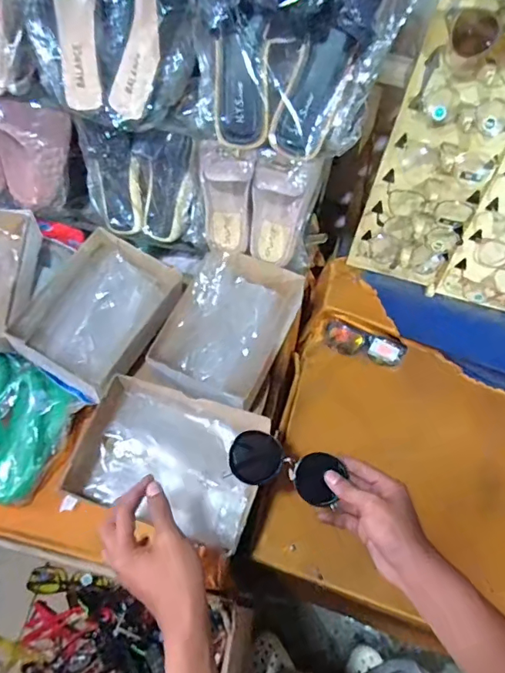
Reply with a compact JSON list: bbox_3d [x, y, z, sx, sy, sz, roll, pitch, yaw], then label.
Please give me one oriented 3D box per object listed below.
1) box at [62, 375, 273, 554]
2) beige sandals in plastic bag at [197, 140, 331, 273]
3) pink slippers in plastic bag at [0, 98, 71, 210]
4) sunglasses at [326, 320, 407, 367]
[{"bbox_3d":[-0.111,0.162,0.646,0.237,0.064,0.160,17,62,6],"label":"box"},{"bbox_3d":[0.005,-0.200,0.750,0.191,0.191,0.070,15,43,8],"label":"beige sandals in plastic bag"},{"bbox_3d":[-0.393,-0.297,0.760,0.202,0.172,0.090,12,62,4],"label":"pink slippers in plastic bag"},{"bbox_3d":[0.196,0.013,0.852,0.136,0.037,0.044,23,63,9],"label":"sunglasses"}]

